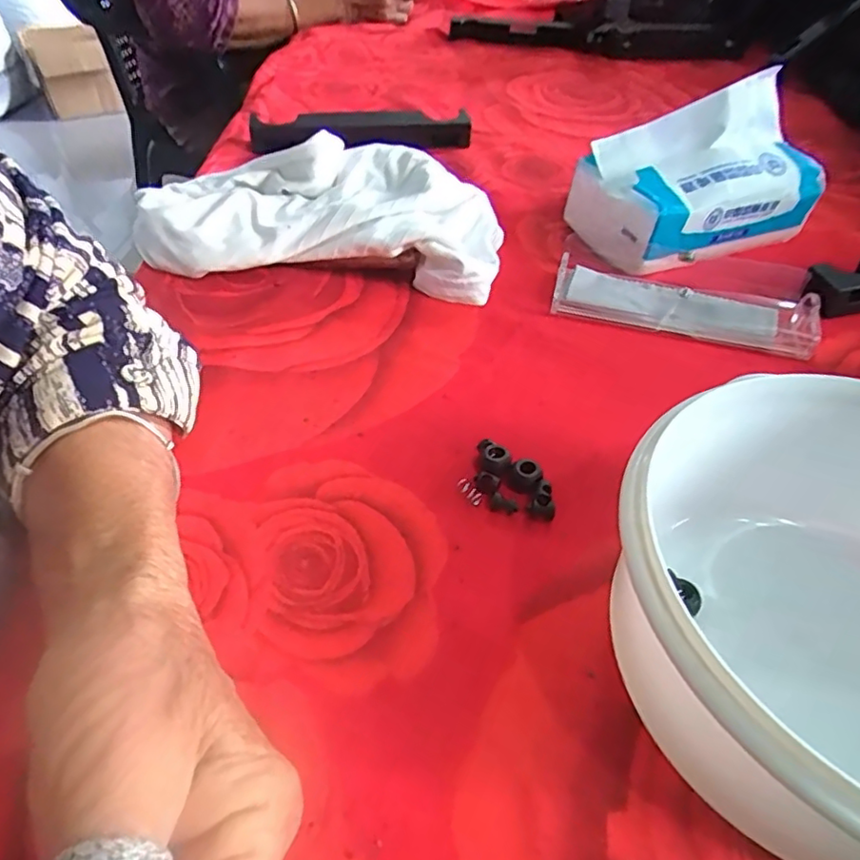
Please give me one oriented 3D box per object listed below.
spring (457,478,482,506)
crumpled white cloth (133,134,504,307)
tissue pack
[{"bbox_3d":[0.019,0.028,0.278,0.006,0.004,0.014,-33,56,-30],"label":"spring"},{"bbox_3d":[-0.071,-0.147,0.401,0.233,0.063,0.108,4,46,0],"label":"crumpled white cloth"},{"bbox_3d":[0.191,-0.183,0.427,0.156,0.091,0.104,-20,49,-21],"label":"tissue pack"}]

